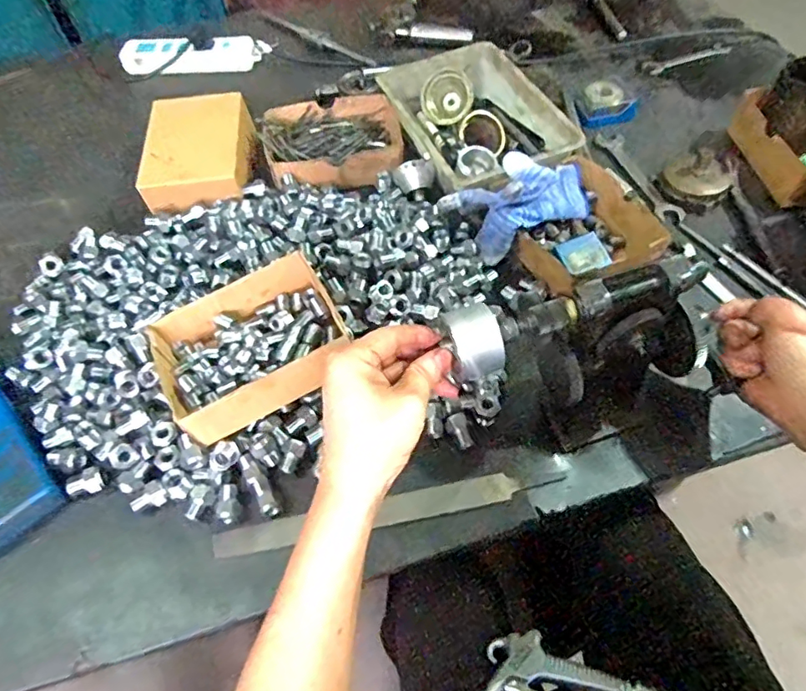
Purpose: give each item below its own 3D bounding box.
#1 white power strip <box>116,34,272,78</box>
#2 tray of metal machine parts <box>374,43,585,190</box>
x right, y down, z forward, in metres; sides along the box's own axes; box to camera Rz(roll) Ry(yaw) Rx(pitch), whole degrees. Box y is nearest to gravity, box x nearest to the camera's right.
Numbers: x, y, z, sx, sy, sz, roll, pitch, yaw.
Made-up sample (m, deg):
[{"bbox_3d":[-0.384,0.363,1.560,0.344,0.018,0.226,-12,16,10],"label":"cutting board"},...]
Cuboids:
[{"bbox_3d":[-0.329,-0.461,0.856,0.226,0.028,0.049,0,56,2],"label":"white power strip"},{"bbox_3d":[0.086,-0.287,0.700,0.174,0.065,0.255,-19,57,-11],"label":"tray of metal machine parts"}]

